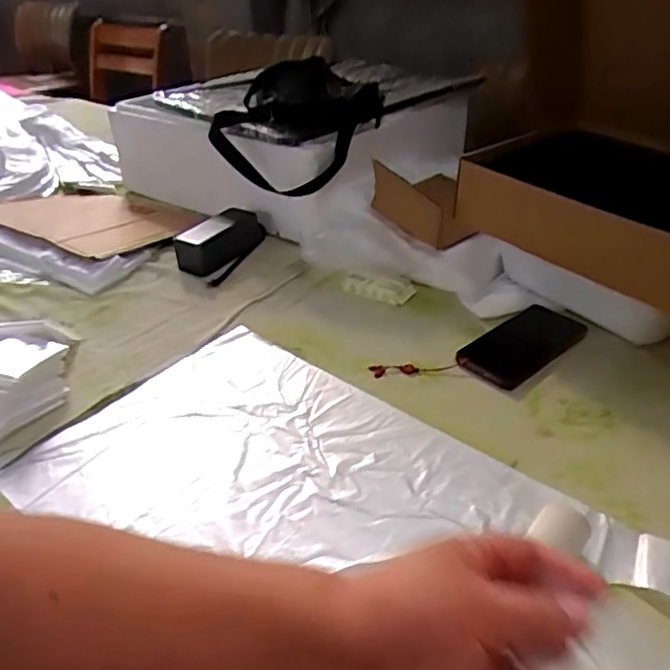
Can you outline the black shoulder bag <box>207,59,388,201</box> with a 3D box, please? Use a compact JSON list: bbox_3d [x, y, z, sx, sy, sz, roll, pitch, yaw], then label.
[{"bbox_3d":[-0.051,-0.313,0.919,0.186,0.162,0.191,22,41,30],"label":"black shoulder bag"}]

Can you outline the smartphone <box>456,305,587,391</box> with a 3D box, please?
[{"bbox_3d":[0.219,0.010,0.712,0.159,0.012,0.077,-25,41,-31],"label":"smartphone"}]

